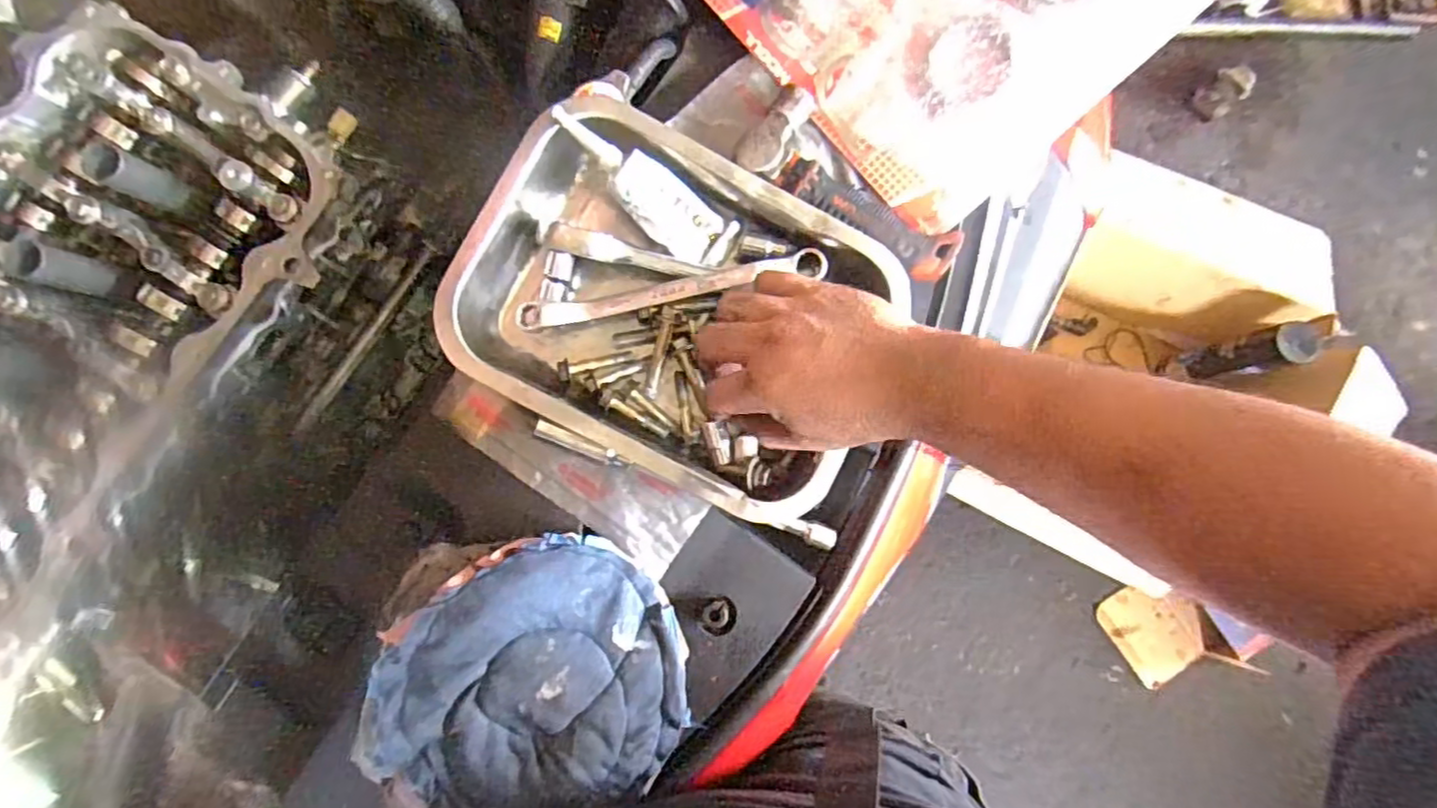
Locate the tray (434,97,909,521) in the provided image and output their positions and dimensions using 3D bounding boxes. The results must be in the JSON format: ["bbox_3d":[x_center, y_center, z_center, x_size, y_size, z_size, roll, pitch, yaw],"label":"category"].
[{"bbox_3d":[-0.025,-0.055,0.408,0.259,0.063,0.188,27,85,6],"label":"tray"}]

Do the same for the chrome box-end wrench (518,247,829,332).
[{"bbox_3d":[-0.029,-0.070,0.412,0.191,0.015,0.019,-12,82,3],"label":"chrome box-end wrench"}]

